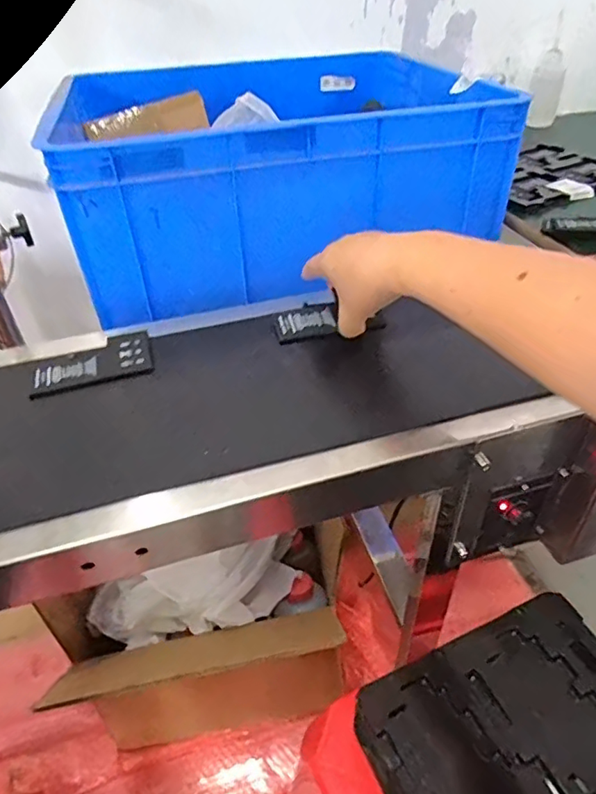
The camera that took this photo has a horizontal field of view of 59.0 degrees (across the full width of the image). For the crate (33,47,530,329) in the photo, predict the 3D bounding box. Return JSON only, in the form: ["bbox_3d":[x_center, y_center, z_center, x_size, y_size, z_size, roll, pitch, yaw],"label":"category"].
[{"bbox_3d":[-0.047,-0.380,0.828,0.551,0.195,0.506,-11,41,-9],"label":"crate"}]

